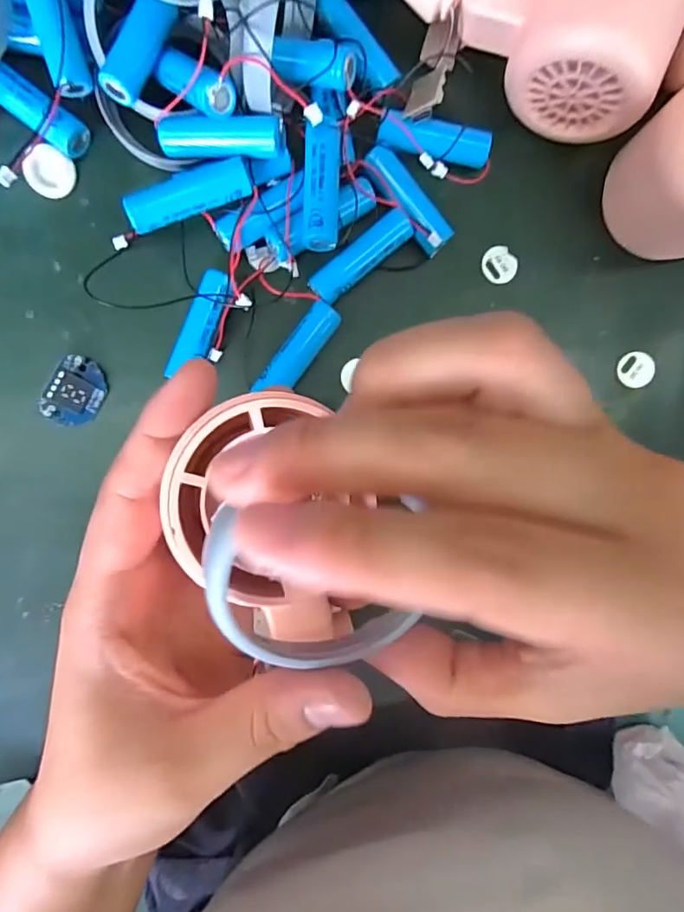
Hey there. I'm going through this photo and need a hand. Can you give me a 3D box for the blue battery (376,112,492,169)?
[{"bbox_3d":[0.040,-0.137,0.220,0.048,0.013,0.016,4,93,-6],"label":"blue battery"}]

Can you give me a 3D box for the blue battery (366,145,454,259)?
[{"bbox_3d":[0.028,-0.110,0.222,0.014,0.016,0.049,-39,96,-2],"label":"blue battery"}]

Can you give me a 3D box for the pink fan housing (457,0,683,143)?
[{"bbox_3d":[0.088,-0.171,0.204,0.079,0.054,0.055,16,92,-6],"label":"pink fan housing"}]

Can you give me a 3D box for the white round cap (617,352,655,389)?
[{"bbox_3d":[0.139,-0.041,0.241,0.016,0.005,0.017,0,93,-5],"label":"white round cap"}]

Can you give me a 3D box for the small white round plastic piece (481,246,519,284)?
[{"bbox_3d":[0.073,-0.088,0.234,0.016,0.004,0.016,0,93,-5],"label":"small white round plastic piece"}]

